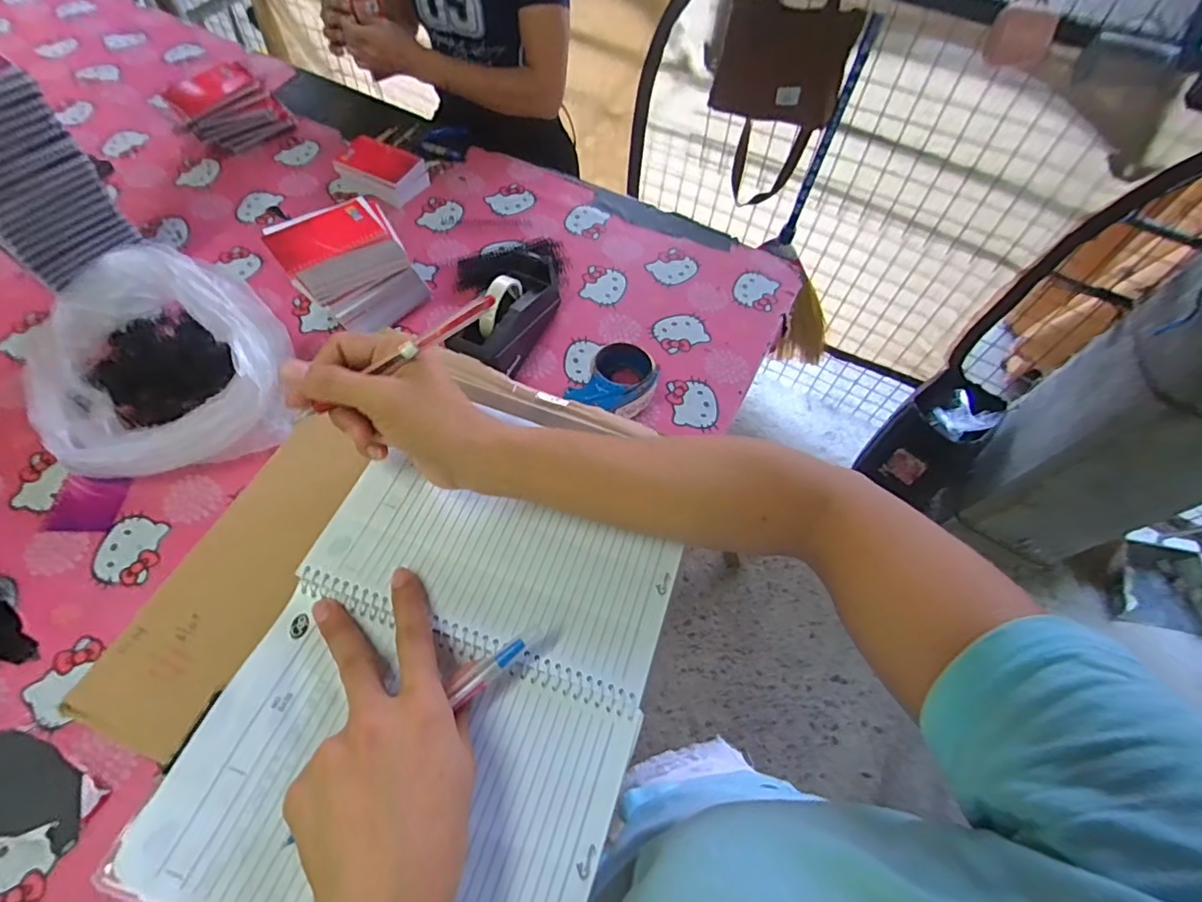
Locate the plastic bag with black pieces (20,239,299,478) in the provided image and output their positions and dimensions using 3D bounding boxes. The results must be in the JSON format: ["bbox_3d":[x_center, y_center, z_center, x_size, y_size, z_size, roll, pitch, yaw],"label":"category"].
[{"bbox_3d":[-0.564,-0.126,0.696,0.298,0.138,0.325,-16,62,-12],"label":"plastic bag with black pieces"}]

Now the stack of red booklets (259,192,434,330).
[{"bbox_3d":[-0.340,-0.246,0.755,0.159,0.148,0.090,-35,69,-20],"label":"stack of red booklets"}]

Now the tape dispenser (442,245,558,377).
[{"bbox_3d":[-0.128,-0.193,0.756,0.079,0.112,0.213,19,62,7],"label":"tape dispenser"}]

